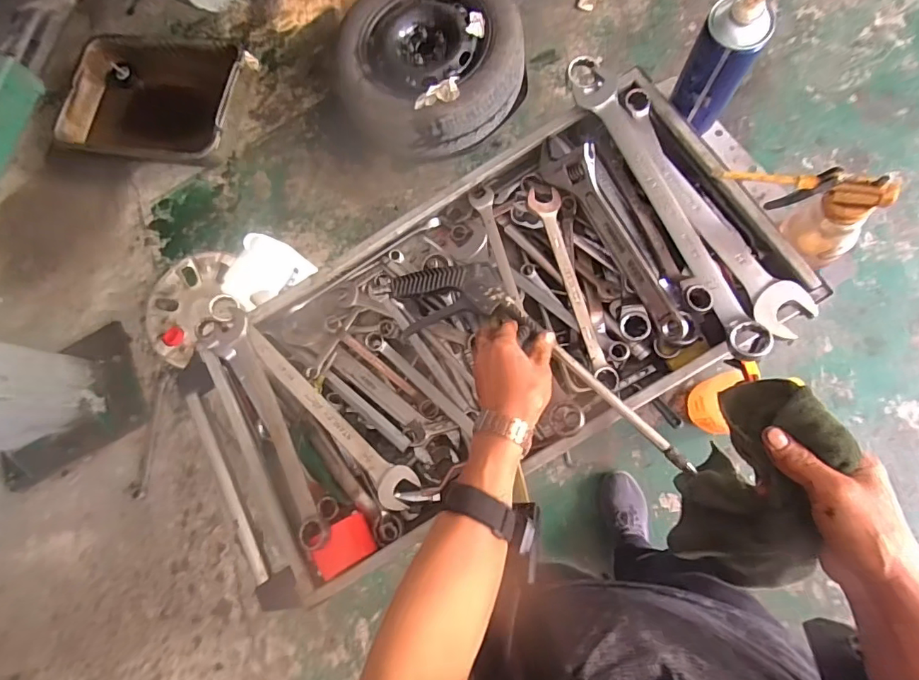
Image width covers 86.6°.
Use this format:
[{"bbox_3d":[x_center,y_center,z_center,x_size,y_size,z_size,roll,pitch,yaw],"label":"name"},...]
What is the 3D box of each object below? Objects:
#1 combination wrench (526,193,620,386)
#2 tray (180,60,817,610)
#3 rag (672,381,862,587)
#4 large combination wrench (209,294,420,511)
[{"bbox_3d":[0.138,-0.065,0.577,0.034,0.016,0.243,-20,75,4],"label":"combination wrench"},{"bbox_3d":[0.004,-0.019,0.580,0.692,0.099,0.364,-31,74,1],"label":"tray"},{"bbox_3d":[0.244,0.148,0.425,0.072,0.233,0.106,8,41,6],"label":"rag"},{"bbox_3d":[-0.178,0.066,0.589,0.047,0.024,0.337,-45,75,-3],"label":"large combination wrench"}]

